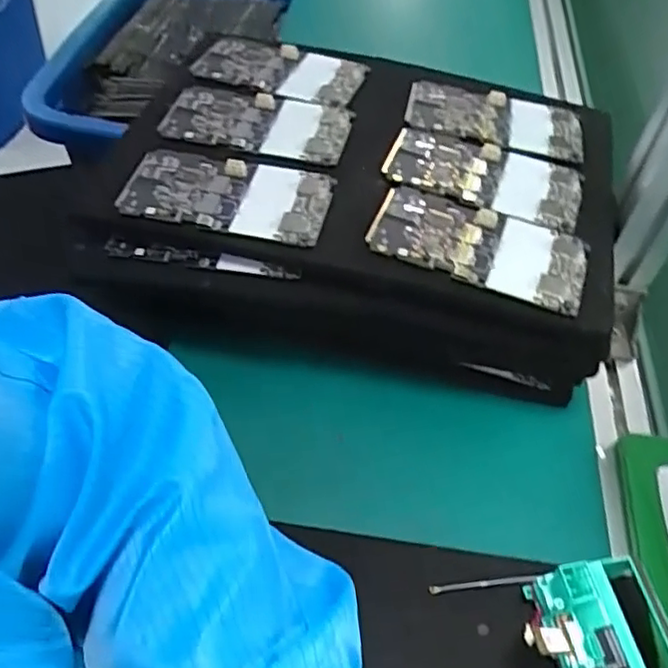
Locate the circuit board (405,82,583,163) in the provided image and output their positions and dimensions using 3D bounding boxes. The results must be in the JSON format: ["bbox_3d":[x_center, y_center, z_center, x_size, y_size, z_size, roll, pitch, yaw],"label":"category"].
[{"bbox_3d":[0.120,-0.162,0.488,0.129,0.010,0.068,7,51,2],"label":"circuit board"}]

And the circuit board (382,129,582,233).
[{"bbox_3d":[0.102,-0.109,0.444,0.129,0.006,0.072,14,51,7],"label":"circuit board"}]

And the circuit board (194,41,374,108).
[{"bbox_3d":[-0.041,-0.205,0.509,0.123,0.008,0.065,15,52,8],"label":"circuit board"}]

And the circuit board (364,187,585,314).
[{"bbox_3d":[0.090,-0.055,0.404,0.128,0.005,0.065,19,54,8],"label":"circuit board"}]

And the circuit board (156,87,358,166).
[{"bbox_3d":[-0.055,-0.151,0.465,0.129,0.007,0.065,8,51,2],"label":"circuit board"}]

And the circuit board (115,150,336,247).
[{"bbox_3d":[-0.070,-0.093,0.419,0.133,0.007,0.063,12,51,6],"label":"circuit board"}]

